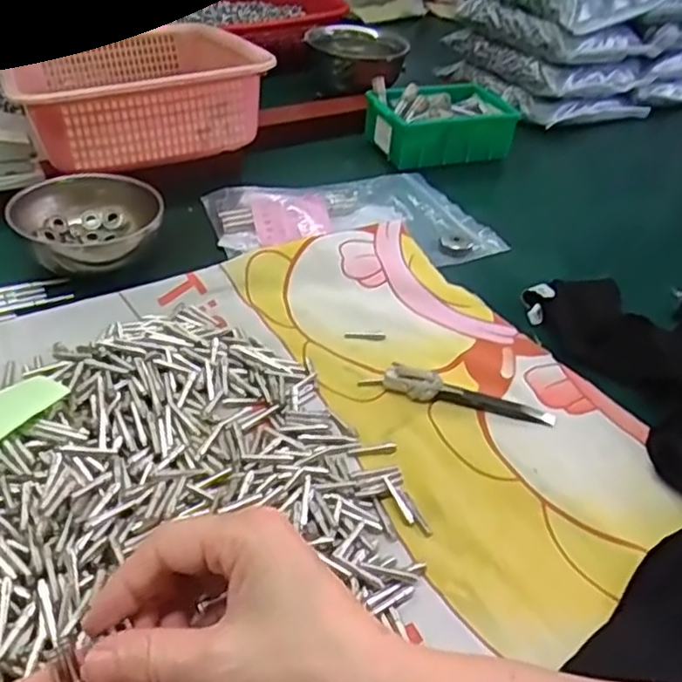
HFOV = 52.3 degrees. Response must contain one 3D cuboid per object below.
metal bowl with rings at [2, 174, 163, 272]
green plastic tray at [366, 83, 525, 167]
[{"bbox_3d":[-0.190,-0.085,0.525,0.109,0.049,0.087,-2,39,-10],"label":"metal bowl with rings"},{"bbox_3d":[0.112,-0.239,0.764,0.156,0.052,0.096,-10,41,-20],"label":"green plastic tray"}]

